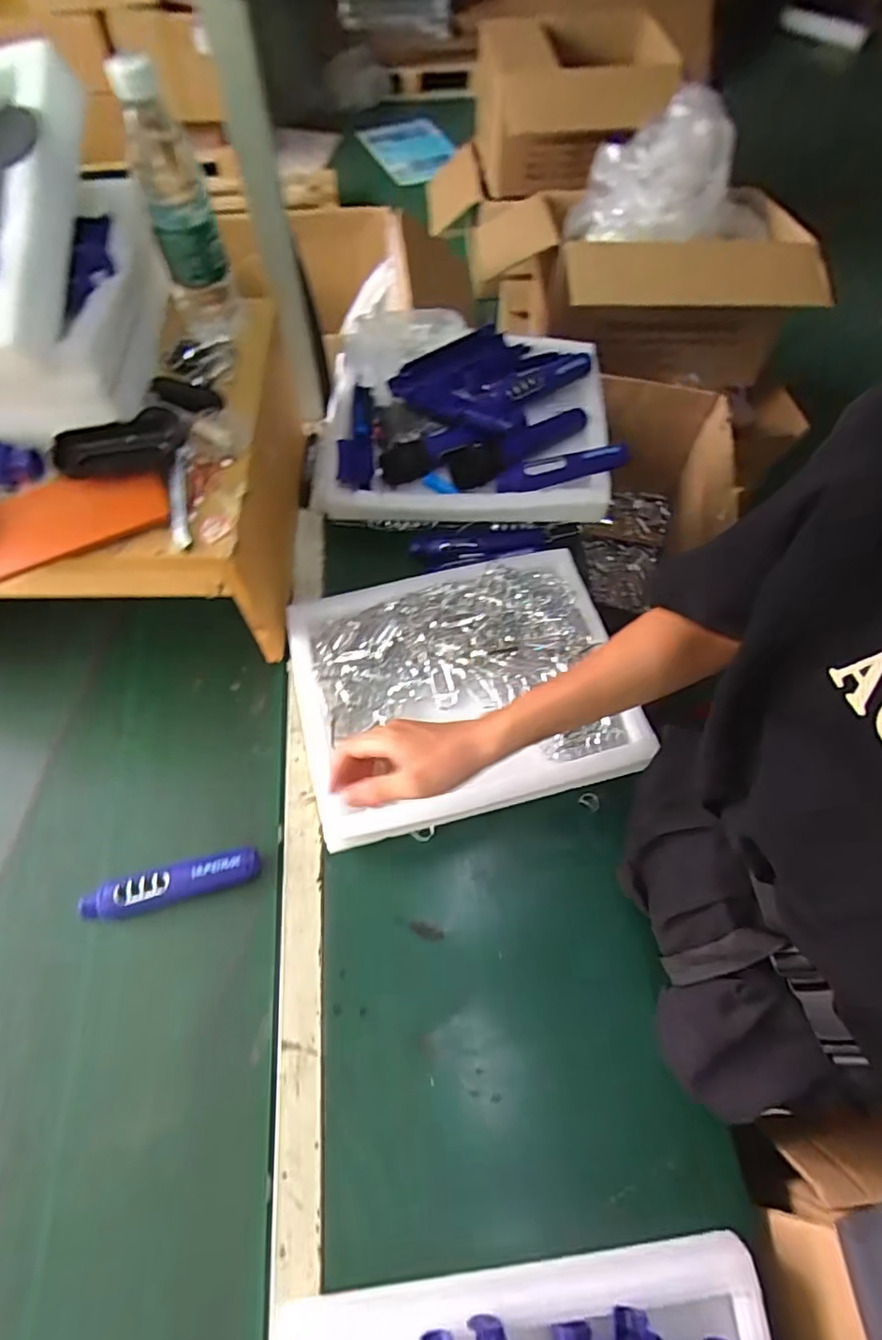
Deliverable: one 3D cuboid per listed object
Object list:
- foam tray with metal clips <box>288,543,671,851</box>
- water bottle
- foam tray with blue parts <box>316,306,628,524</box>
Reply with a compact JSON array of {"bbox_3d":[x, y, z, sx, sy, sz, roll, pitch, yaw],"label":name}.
[{"bbox_3d":[0.020,0.018,0.675,0.350,0.055,0.291,-11,65,-7],"label":"foam tray with metal clips"},{"bbox_3d":[-0.247,-0.433,0.580,0.065,0.208,0.065,-17,64,-10],"label":"water bottle"},{"bbox_3d":[0.025,-0.335,0.809,0.384,0.091,0.323,3,62,0],"label":"foam tray with blue parts"}]

